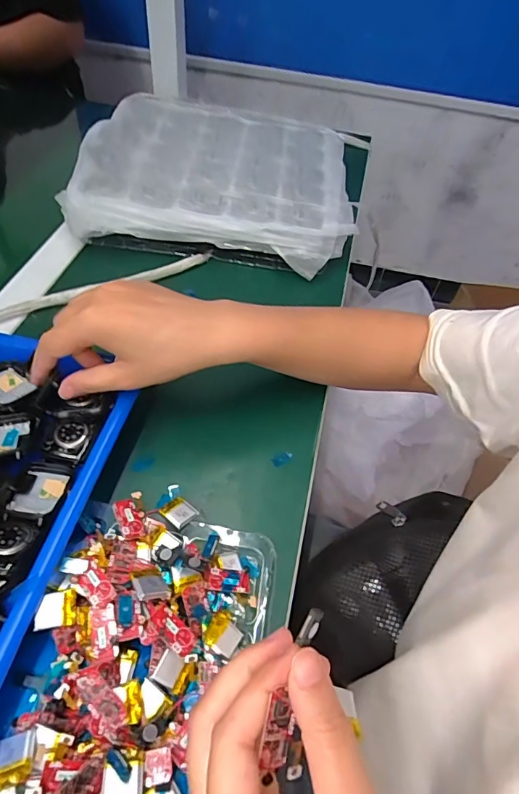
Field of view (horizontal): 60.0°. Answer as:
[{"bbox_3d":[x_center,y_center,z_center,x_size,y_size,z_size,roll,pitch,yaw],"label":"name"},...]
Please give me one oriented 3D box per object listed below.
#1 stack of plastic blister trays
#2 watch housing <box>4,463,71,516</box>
[{"bbox_3d":[-0.044,-0.254,0.518,0.300,0.053,0.250,5,52,-2],"label":"stack of plastic blister trays"},{"bbox_3d":[-0.146,0.062,0.297,0.035,0.015,0.038,6,52,-1],"label":"watch housing"}]

